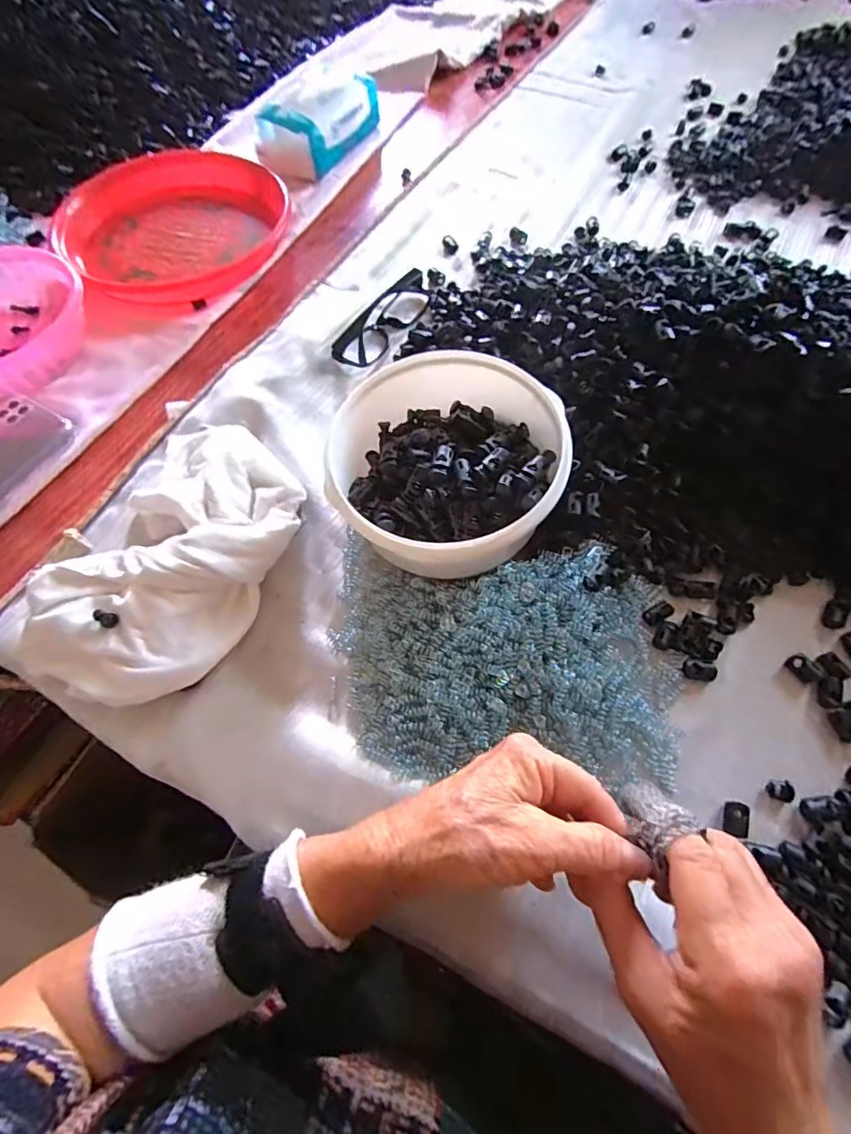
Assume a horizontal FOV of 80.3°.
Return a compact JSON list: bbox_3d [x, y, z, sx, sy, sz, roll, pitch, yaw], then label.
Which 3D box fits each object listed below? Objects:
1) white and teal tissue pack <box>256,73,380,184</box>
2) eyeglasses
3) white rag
[{"bbox_3d":[-0.132,-0.564,0.632,0.086,0.061,0.170,30,69,15],"label":"white and teal tissue pack"},{"bbox_3d":[-0.038,-0.247,0.495,0.036,0.030,0.134,31,69,16],"label":"eyeglasses"},{"bbox_3d":[-0.173,-0.005,0.361,0.122,0.061,0.219,25,68,13],"label":"white rag"}]

